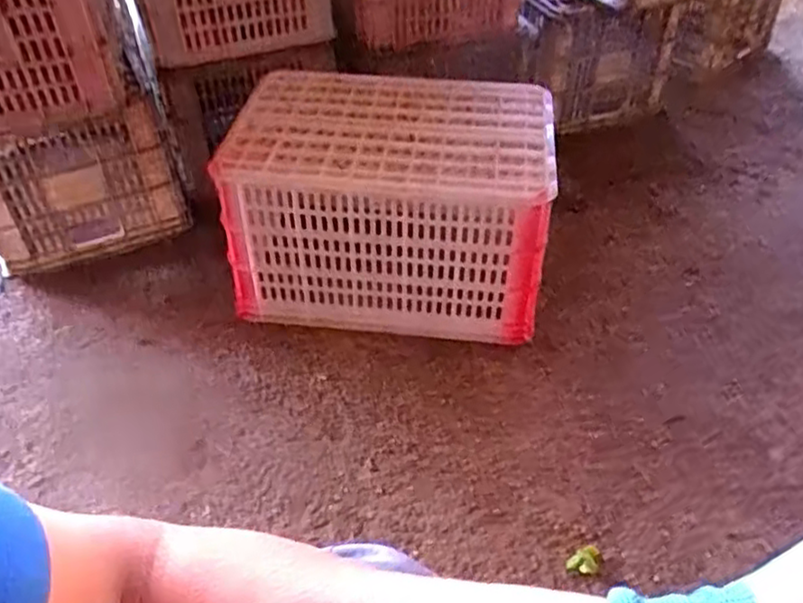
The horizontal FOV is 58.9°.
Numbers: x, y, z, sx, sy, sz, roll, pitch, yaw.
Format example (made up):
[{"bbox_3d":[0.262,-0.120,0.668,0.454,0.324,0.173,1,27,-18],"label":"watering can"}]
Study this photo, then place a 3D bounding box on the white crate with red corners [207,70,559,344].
[{"bbox_3d":[-0.013,-0.163,1.210,0.494,0.293,0.332,4,43,5],"label":"white crate with red corners"}]

